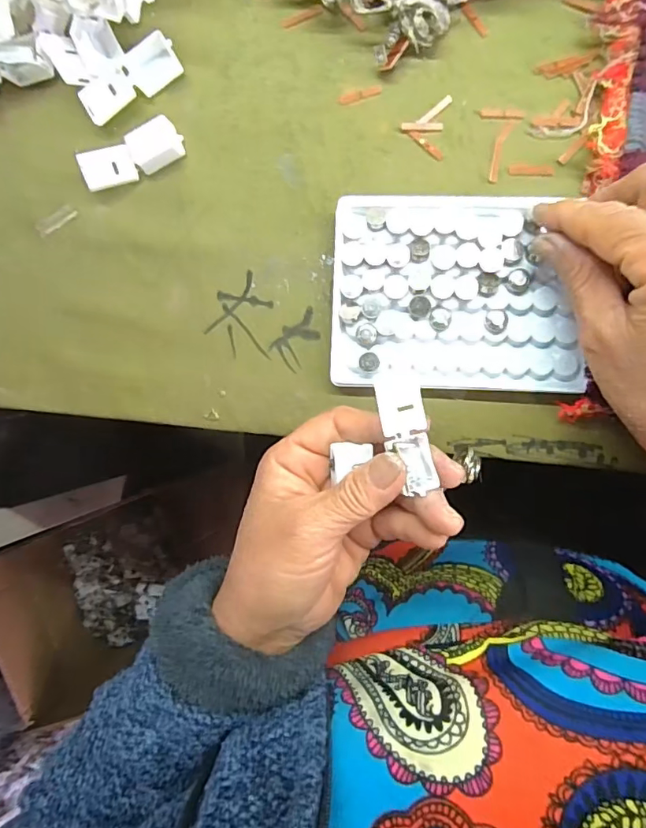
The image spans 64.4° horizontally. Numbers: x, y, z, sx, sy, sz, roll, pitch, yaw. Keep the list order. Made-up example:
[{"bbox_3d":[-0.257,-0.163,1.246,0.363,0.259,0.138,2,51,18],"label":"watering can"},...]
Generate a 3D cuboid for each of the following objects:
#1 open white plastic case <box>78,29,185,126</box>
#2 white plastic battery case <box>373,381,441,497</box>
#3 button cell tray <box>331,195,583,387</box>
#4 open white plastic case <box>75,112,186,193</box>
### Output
[{"bbox_3d":[-0.102,-0.176,0.274,0.056,0.012,0.020,-31,87,7],"label":"open white plastic case"},{"bbox_3d":[0.040,0.010,0.232,0.019,0.014,0.054,-18,106,7],"label":"white plastic battery case"},{"bbox_3d":[0.066,-0.060,0.258,0.119,0.014,0.092,2,91,8],"label":"button cell tray"},{"bbox_3d":[-0.101,-0.137,0.274,0.053,0.016,0.019,-22,91,6],"label":"open white plastic case"}]

